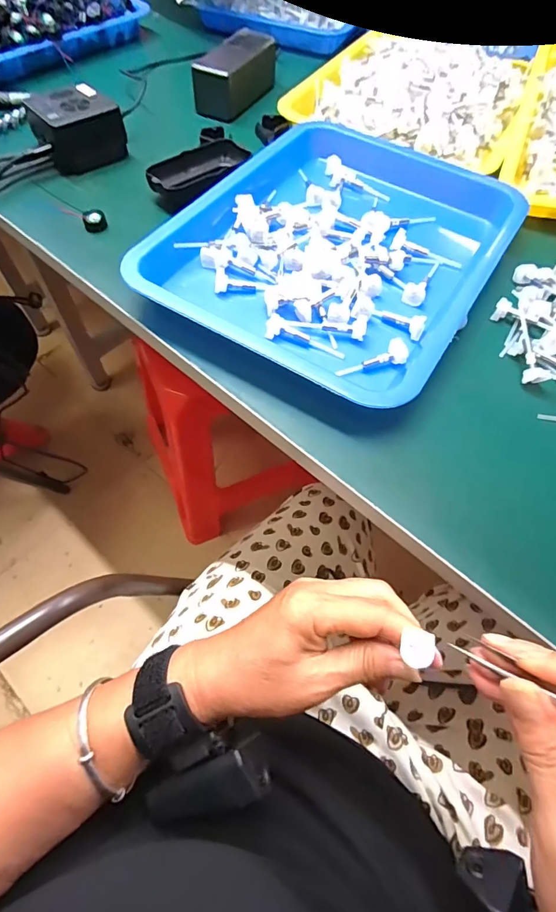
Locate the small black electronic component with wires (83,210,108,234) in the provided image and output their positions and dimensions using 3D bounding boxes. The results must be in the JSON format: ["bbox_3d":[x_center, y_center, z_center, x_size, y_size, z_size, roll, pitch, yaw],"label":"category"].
[{"bbox_3d":[-0.178,-0.228,0.428,0.022,0.018,0.012,-24,64,-15],"label":"small black electronic component with wires"}]

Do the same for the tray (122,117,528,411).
[{"bbox_3d":[0.061,-0.200,0.406,0.264,0.033,0.335,30,64,14],"label":"tray"}]

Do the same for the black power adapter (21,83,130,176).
[{"bbox_3d":[-0.213,-0.351,0.470,0.079,0.048,0.072,-34,67,-19],"label":"black power adapter"}]

